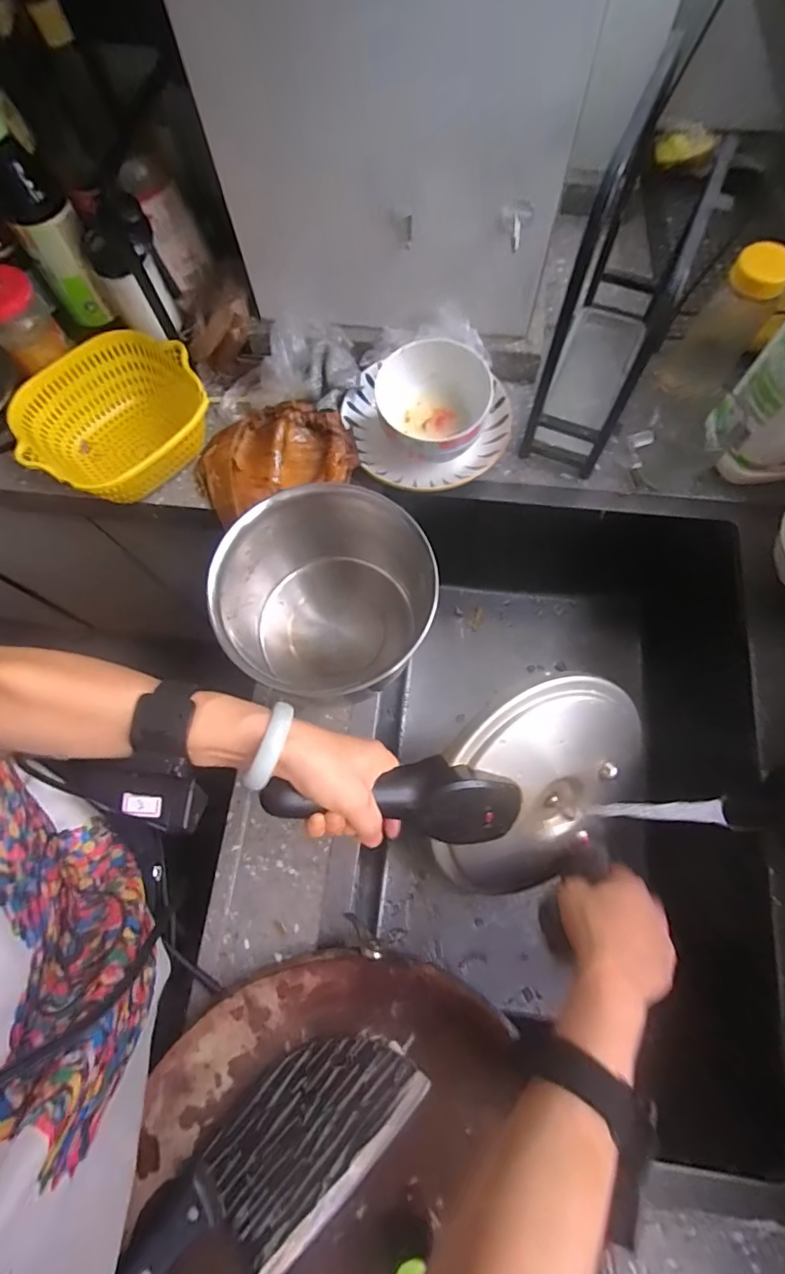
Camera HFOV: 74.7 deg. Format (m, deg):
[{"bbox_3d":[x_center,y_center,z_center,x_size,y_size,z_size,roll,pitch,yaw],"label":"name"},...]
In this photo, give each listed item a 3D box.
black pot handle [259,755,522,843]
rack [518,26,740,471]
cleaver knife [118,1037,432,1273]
[{"bbox_3d":[0.004,0.122,0.387,0.193,0.029,0.059,7,72,-16],"label":"black pot handle"},{"bbox_3d":[0.213,-0.320,0.464,0.082,0.253,0.226,21,75,8],"label":"rack"},{"bbox_3d":[-0.085,0.369,0.343,0.089,0.029,0.227,43,79,14],"label":"cleaver knife"}]

